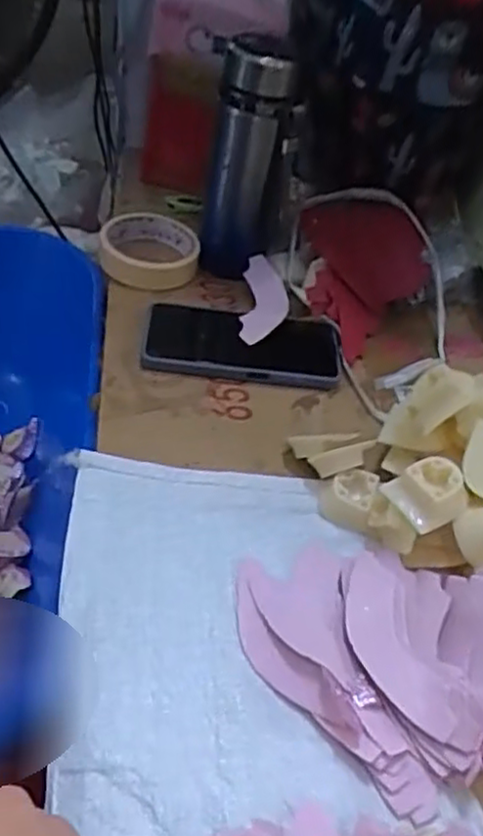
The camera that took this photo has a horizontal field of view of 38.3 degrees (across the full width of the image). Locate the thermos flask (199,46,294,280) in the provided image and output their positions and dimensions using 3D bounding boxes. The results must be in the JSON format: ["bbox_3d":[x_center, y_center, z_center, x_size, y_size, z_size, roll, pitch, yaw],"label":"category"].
[{"bbox_3d":[0.005,-0.229,0.621,0.070,0.190,0.058,4,44,-5],"label":"thermos flask"}]

